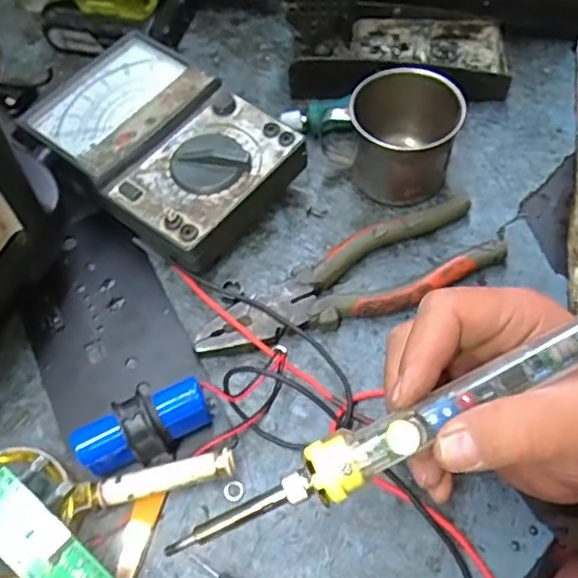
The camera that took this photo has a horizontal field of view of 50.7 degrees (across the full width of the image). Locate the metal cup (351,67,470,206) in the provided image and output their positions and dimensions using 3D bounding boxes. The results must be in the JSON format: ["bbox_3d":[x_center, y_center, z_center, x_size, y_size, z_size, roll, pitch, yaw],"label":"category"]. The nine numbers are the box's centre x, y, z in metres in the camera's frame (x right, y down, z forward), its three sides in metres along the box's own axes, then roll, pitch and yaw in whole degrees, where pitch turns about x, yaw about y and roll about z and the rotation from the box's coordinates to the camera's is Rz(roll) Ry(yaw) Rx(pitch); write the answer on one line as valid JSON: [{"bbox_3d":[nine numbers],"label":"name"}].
[{"bbox_3d":[0.073,-0.096,0.398,0.068,0.059,0.070,-1,60,2],"label":"metal cup"}]

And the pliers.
[{"bbox_3d":[0.038,0.000,0.370,0.187,0.015,0.054,-27,62,-12],"label":"pliers"}]

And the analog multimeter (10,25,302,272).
[{"bbox_3d":[-0.085,-0.093,0.408,0.173,0.052,0.107,37,68,21],"label":"analog multimeter"}]

